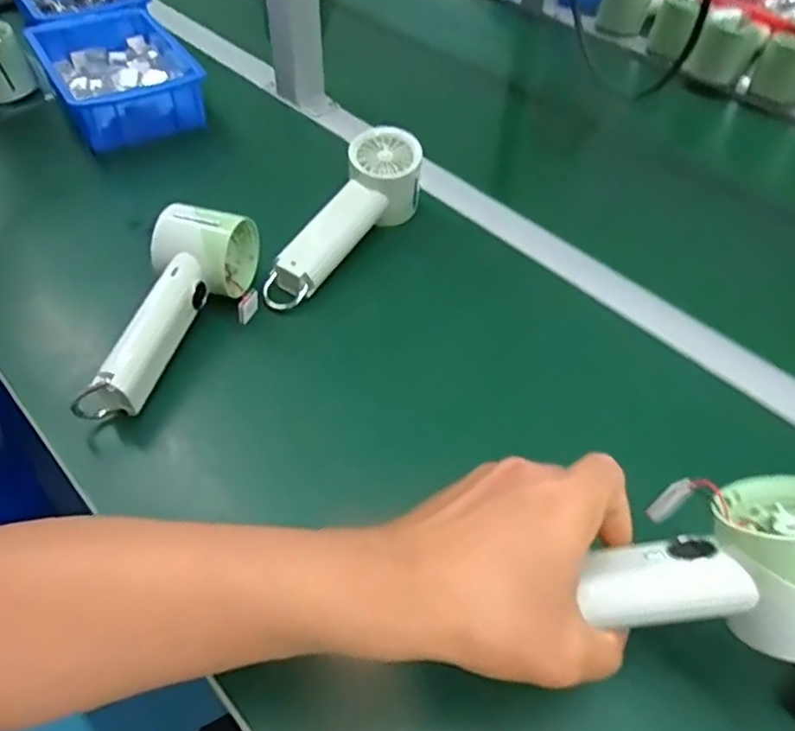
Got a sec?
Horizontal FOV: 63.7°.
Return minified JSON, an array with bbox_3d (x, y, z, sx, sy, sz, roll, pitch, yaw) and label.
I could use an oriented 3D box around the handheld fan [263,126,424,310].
[{"bbox_3d":[-0.047,-0.118,0.550,0.061,0.062,0.195,29,70,21],"label":"handheld fan"}]

